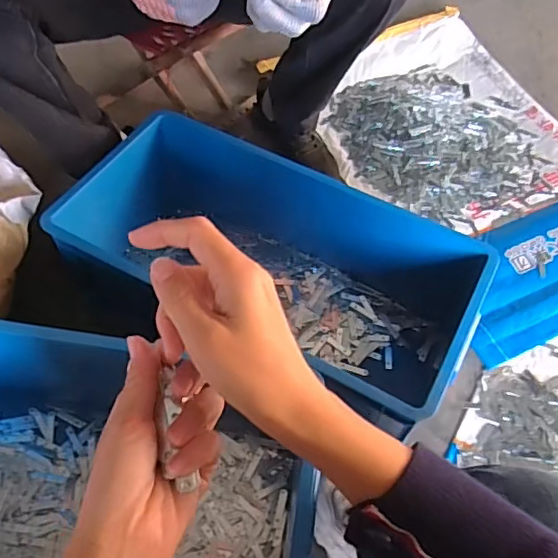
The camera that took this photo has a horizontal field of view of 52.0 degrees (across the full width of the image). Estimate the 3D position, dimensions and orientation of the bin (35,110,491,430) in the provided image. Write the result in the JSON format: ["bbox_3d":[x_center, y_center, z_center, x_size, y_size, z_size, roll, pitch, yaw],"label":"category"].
[{"bbox_3d":[-0.009,-0.014,0.897,0.586,0.207,0.362,22,58,12],"label":"bin"}]

